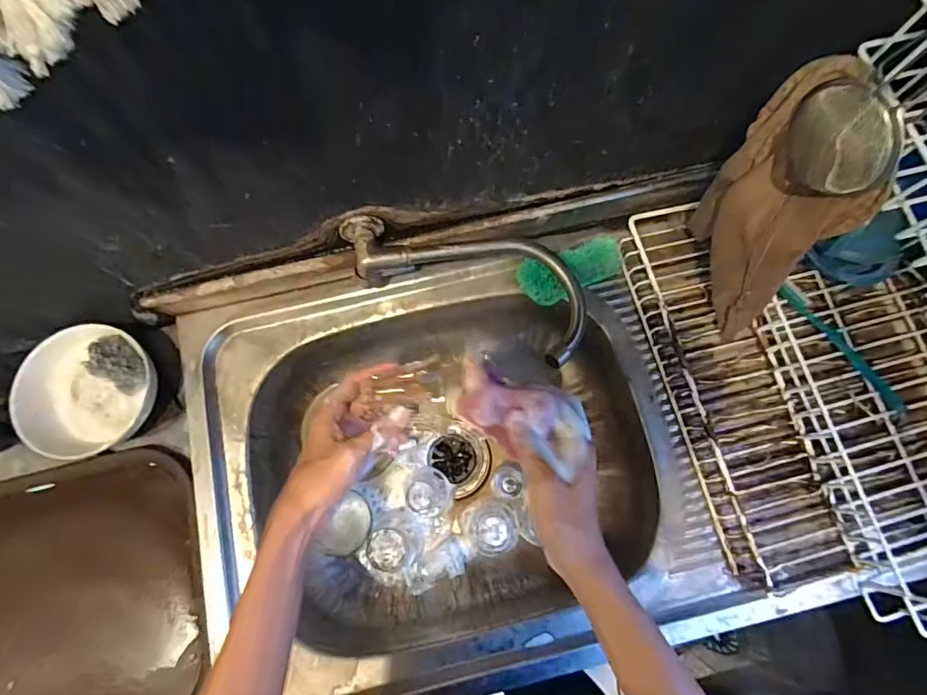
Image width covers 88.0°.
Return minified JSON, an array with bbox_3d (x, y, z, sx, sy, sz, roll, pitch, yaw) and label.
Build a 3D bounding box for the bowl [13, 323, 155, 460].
[{"bbox_3d":[-0.425,0.051,0.549,0.138,0.042,0.146,0,75,2],"label":"bowl"}]

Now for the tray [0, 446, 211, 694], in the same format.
[{"bbox_3d":[-0.491,0.305,0.547,0.356,0.048,0.313,-12,70,-11],"label":"tray"}]

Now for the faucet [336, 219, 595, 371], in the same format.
[{"bbox_3d":[0.012,-0.092,0.527,0.274,0.077,0.134,23,77,6],"label":"faucet"}]

